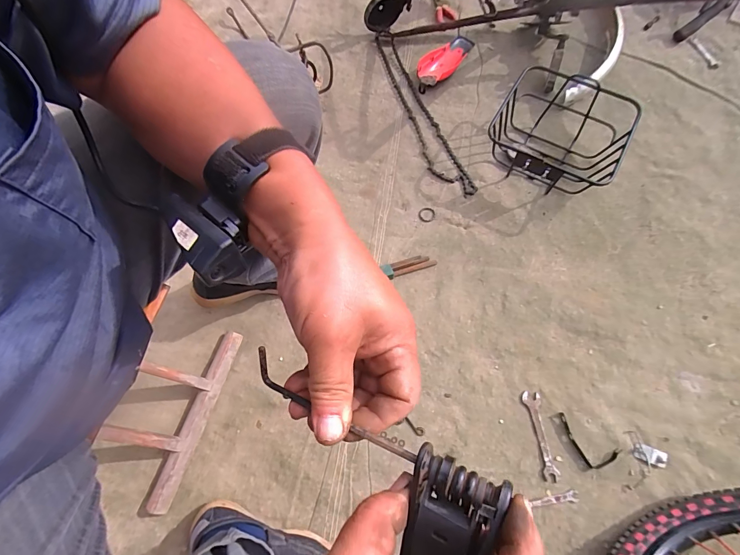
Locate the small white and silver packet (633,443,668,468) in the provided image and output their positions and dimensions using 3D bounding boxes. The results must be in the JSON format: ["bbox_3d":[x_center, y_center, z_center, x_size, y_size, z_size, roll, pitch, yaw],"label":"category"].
[{"bbox_3d":[0.498,0.316,0.634,0.054,0.005,0.026,20,73,8],"label":"small white and silver packet"}]

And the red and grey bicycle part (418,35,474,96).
[{"bbox_3d":[0.194,-0.569,0.931,0.192,0.049,0.082,-40,75,-1],"label":"red and grey bicycle part"}]

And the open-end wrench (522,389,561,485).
[{"bbox_3d":[0.313,0.288,0.651,0.034,0.011,0.150,-6,71,-1],"label":"open-end wrench"}]

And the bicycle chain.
[{"bbox_3d":[0.117,-0.425,0.915,0.077,0.019,0.559,-23,73,1],"label":"bicycle chain"}]

